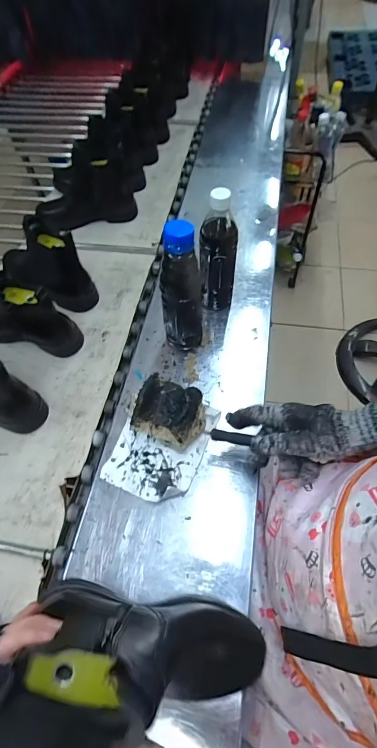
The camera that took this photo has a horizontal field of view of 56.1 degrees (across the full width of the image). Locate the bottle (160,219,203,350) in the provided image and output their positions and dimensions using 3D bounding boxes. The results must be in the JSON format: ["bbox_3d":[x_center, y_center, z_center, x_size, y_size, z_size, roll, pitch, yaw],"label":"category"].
[{"bbox_3d":[-0.012,-0.118,0.535,0.059,0.221,0.056,-16,61,-8],"label":"bottle"}]

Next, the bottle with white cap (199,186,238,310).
[{"bbox_3d":[0.050,-0.201,0.593,0.059,0.212,0.060,6,60,5],"label":"bottle with white cap"}]

